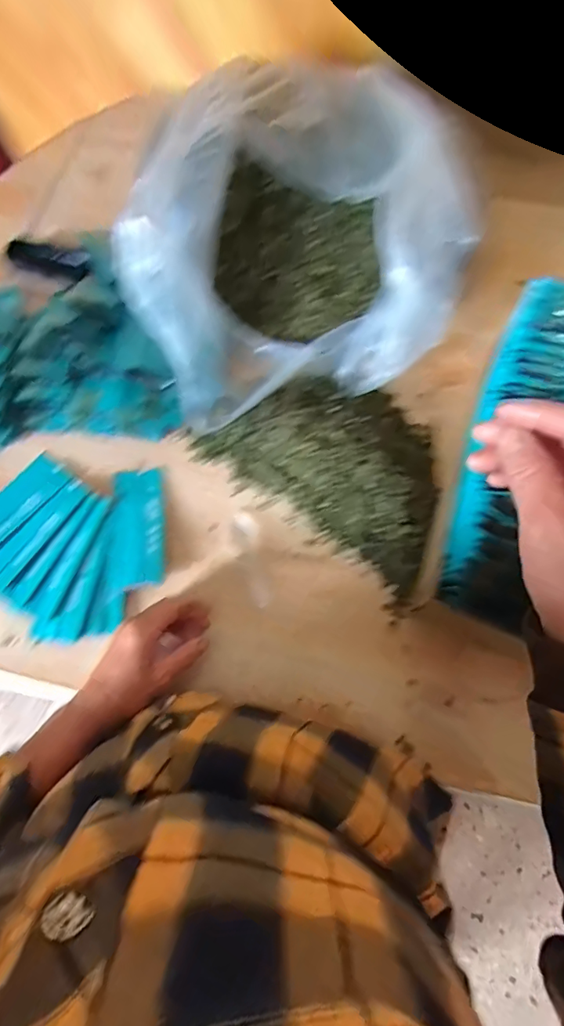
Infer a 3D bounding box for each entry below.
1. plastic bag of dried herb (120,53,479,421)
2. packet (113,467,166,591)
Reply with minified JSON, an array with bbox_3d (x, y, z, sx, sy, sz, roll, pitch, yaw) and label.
[{"bbox_3d":[0.009,-0.305,0.533,0.344,0.161,0.368,-11,72,-2],"label":"plastic bag of dried herb"},{"bbox_3d":[-0.150,0.013,0.505,0.050,0.013,0.127,-6,72,-1],"label":"packet"}]

